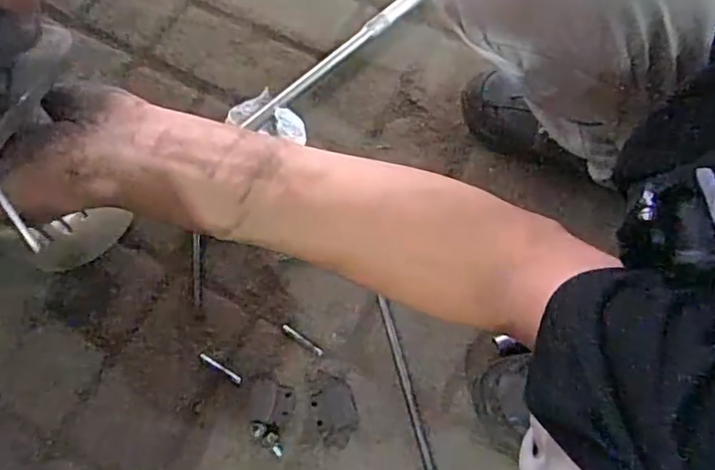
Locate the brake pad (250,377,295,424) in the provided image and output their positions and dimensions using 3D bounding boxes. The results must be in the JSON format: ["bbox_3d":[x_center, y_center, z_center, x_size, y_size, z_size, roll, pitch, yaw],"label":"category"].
[{"bbox_3d":[-0.087,0.170,0.601,0.045,0.009,0.041,12,70,6],"label":"brake pad"}]

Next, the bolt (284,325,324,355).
[{"bbox_3d":[-0.058,0.110,0.622,0.050,0.004,0.007,34,74,13],"label":"bolt"}]

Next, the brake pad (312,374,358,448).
[{"bbox_3d":[-0.023,0.180,0.600,0.042,0.004,0.067,-13,70,-4],"label":"brake pad"}]

